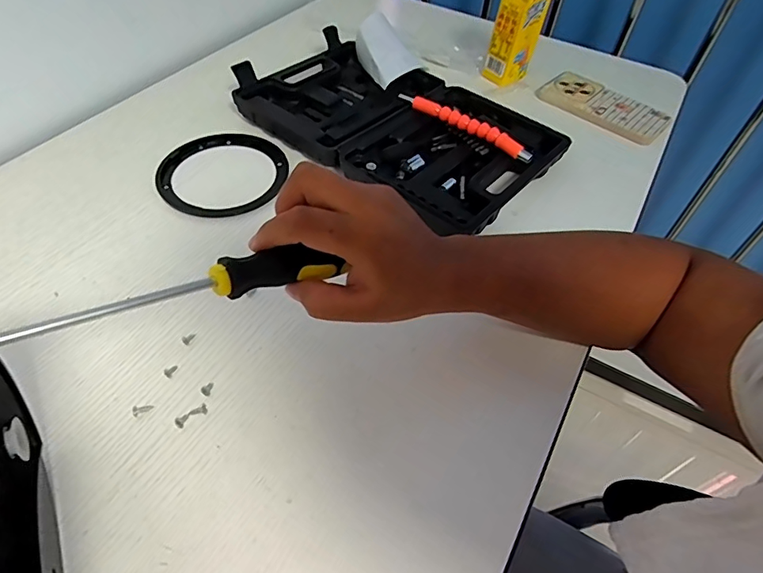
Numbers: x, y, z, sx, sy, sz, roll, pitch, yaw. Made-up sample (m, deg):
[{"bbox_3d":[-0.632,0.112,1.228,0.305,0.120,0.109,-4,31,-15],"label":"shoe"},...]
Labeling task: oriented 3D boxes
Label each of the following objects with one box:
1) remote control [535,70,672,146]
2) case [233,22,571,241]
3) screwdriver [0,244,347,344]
[{"bbox_3d":[0.281,-0.231,0.613,0.150,0.019,0.066,39,57,25],"label":"remote control"},{"bbox_3d":[0.012,-0.191,0.557,0.357,0.046,0.222,37,59,24],"label":"case"},{"bbox_3d":[-0.105,0.003,0.243,0.184,0.017,0.018,-16,53,-29],"label":"screwdriver"}]

